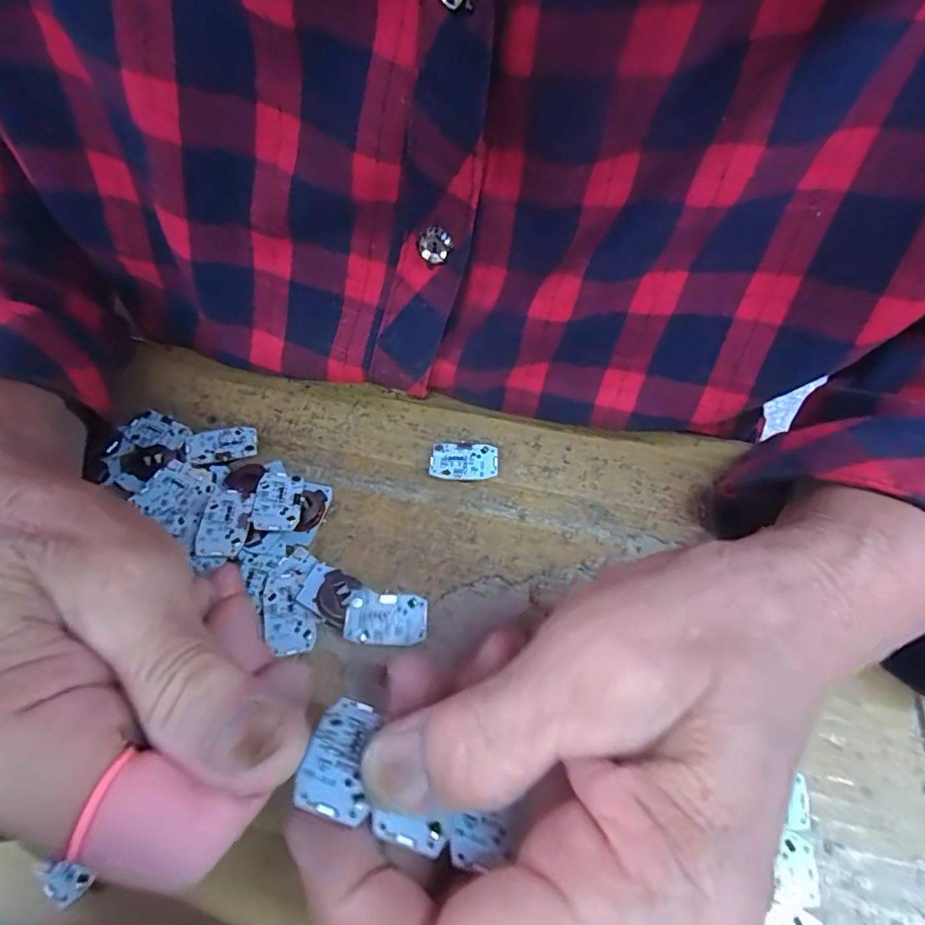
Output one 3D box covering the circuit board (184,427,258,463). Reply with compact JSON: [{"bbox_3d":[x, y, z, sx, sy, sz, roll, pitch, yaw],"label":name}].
[{"bbox_3d":[-0.110,-0.008,0.240,0.030,0.004,0.016,-12,60,-18],"label":"circuit board"}]

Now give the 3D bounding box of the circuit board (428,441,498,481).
[{"bbox_3d":[0.001,0.000,0.237,0.030,0.006,0.018,4,57,3],"label":"circuit board"}]

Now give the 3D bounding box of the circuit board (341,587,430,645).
[{"bbox_3d":[-0.028,0.057,0.194,0.029,0.004,0.018,10,66,-11],"label":"circuit board"}]

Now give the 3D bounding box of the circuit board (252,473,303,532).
[{"bbox_3d":[-0.076,0.016,0.216,0.018,0.004,0.029,5,47,-14],"label":"circuit board"}]

